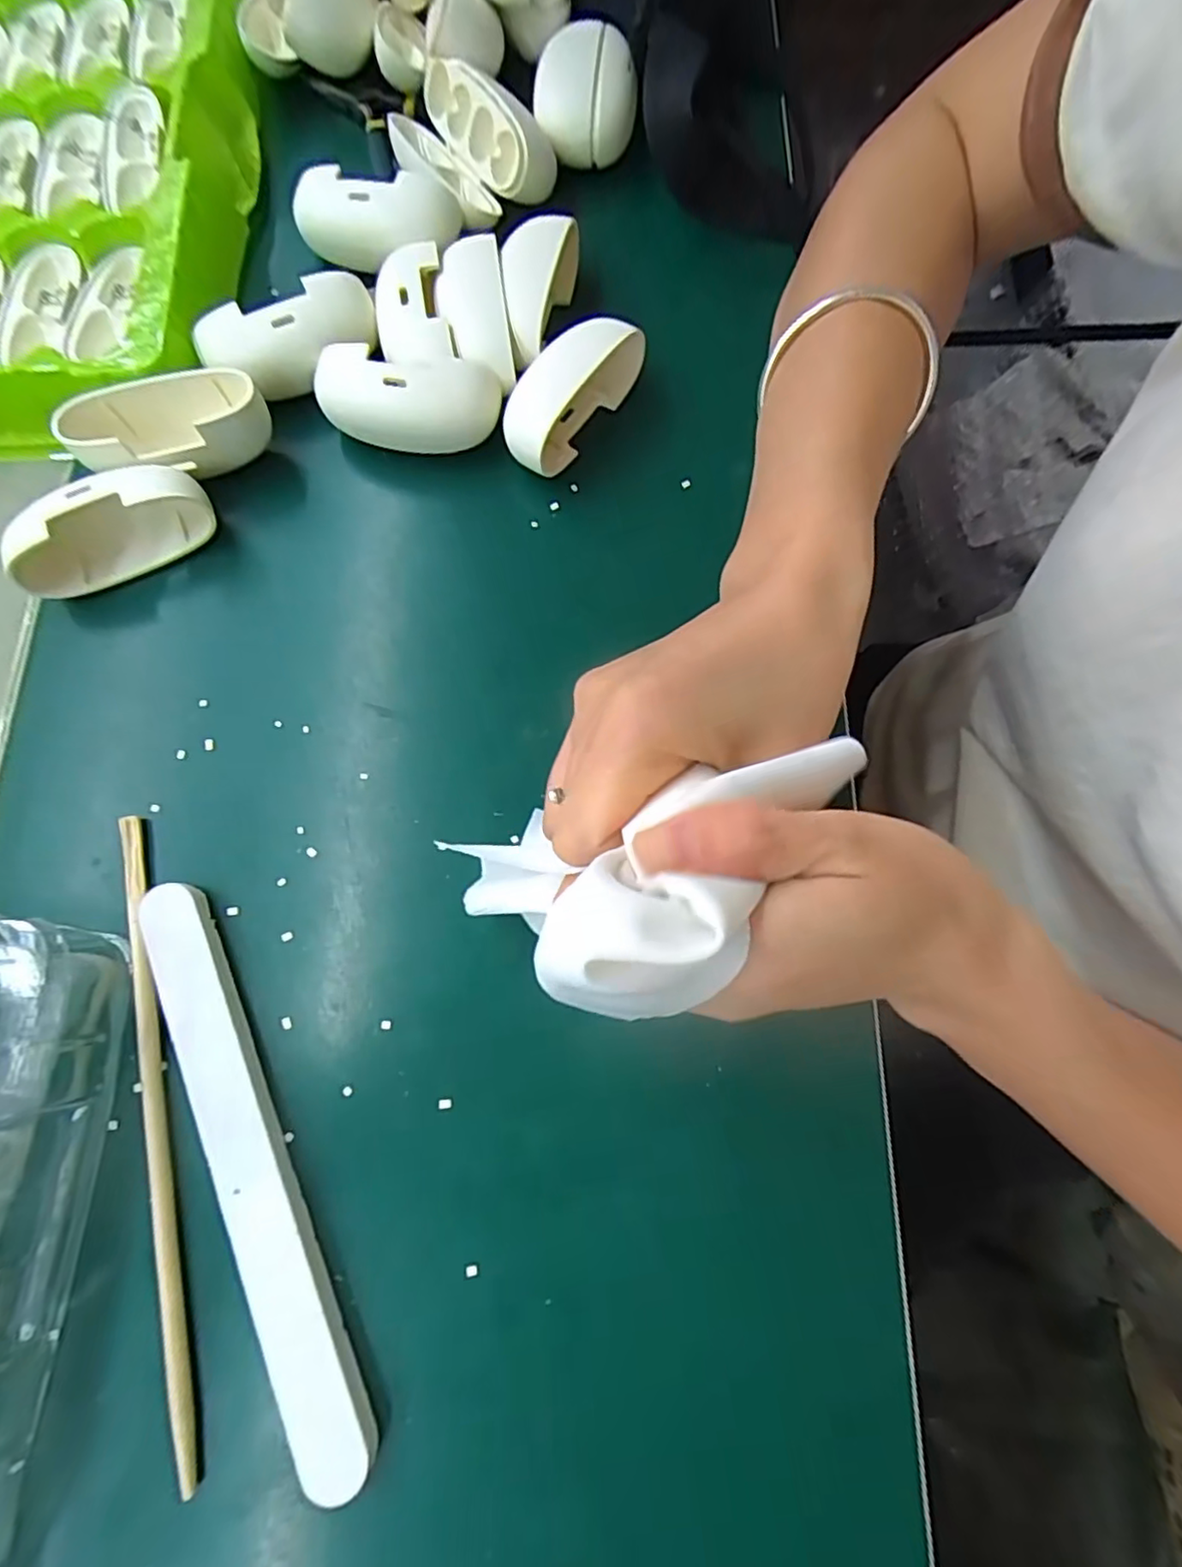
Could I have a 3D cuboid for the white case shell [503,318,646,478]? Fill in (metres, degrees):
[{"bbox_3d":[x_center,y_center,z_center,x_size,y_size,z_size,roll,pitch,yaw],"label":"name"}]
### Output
[{"bbox_3d":[-0.007,-0.154,0.243,0.028,0.028,0.065,39,78,8],"label":"white case shell"}]

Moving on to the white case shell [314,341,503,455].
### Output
[{"bbox_3d":[-0.070,-0.145,0.239,0.067,0.028,0.026,4,76,-1],"label":"white case shell"}]

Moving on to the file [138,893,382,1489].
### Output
[{"bbox_3d":[-0.102,0.111,0.184,0.021,0.007,0.170,-23,76,-14],"label":"file"}]

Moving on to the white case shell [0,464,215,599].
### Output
[{"bbox_3d":[-0.174,-0.093,0.222,0.069,0.022,0.024,-27,78,-8],"label":"white case shell"}]

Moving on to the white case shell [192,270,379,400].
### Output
[{"bbox_3d":[-0.116,-0.174,0.242,0.067,0.023,0.025,-26,78,-8],"label":"white case shell"}]

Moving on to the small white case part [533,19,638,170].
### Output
[{"bbox_3d":[-0.004,-0.308,0.277,0.041,0.024,0.055,-12,76,-5],"label":"small white case part"}]

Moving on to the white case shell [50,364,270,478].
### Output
[{"bbox_3d":[-0.155,-0.131,0.235,0.069,0.029,0.029,-16,77,-5],"label":"white case shell"}]

